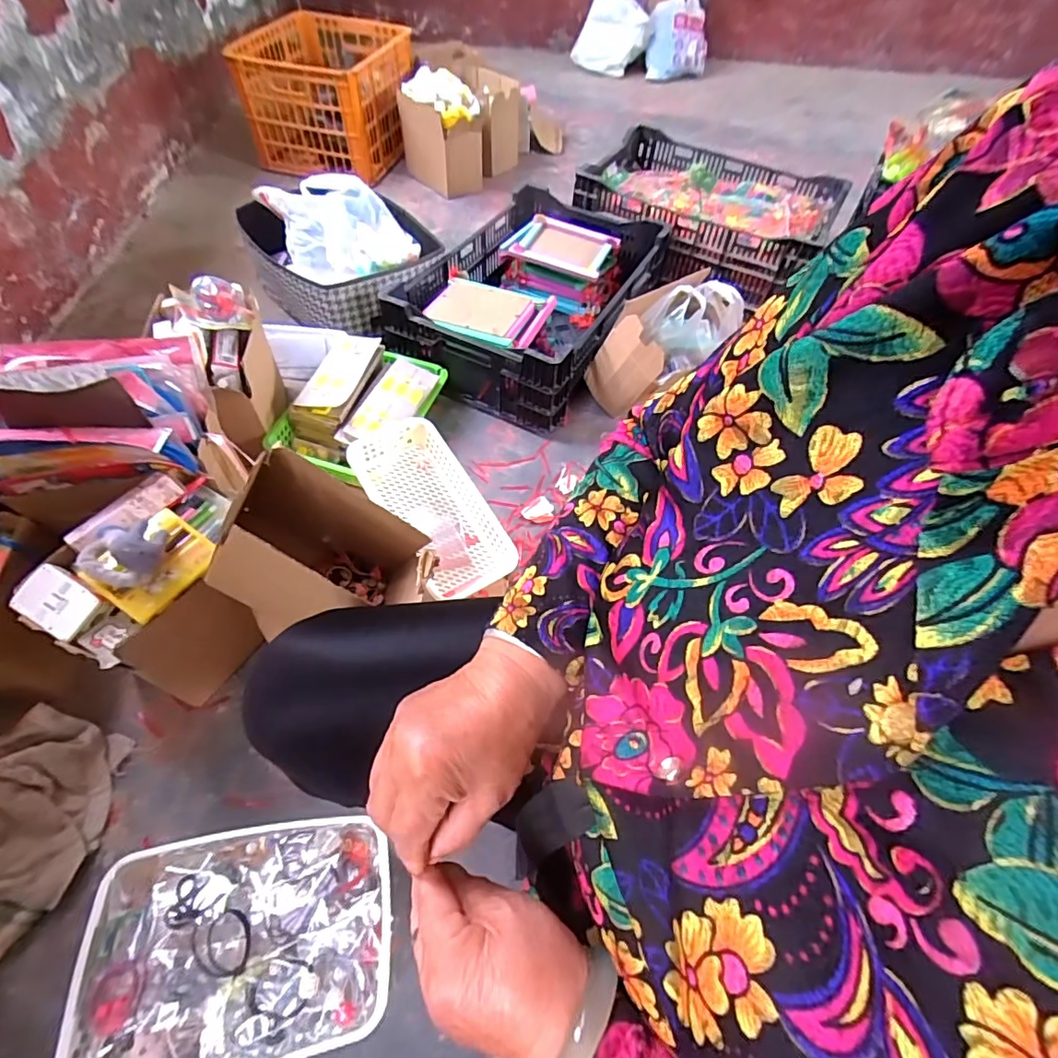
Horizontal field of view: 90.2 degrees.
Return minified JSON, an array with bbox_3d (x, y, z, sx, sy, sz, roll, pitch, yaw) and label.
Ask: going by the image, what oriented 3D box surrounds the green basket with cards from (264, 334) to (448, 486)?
[{"bbox_3d":[-0.313,-0.238,0.997,0.222,0.106,0.333,25,58,11],"label":"green basket with cards"}]

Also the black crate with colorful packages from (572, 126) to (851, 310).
[{"bbox_3d":[0.456,-0.827,1.363,0.597,0.148,0.456,28,59,13],"label":"black crate with colorful packages"}]

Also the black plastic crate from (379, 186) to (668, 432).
[{"bbox_3d":[0.013,-0.532,1.203,0.412,0.179,0.610,27,59,12],"label":"black plastic crate"}]

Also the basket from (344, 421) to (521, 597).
[{"bbox_3d":[-0.136,-0.033,0.746,0.136,0.052,0.281,-33,78,-23],"label":"basket"}]

